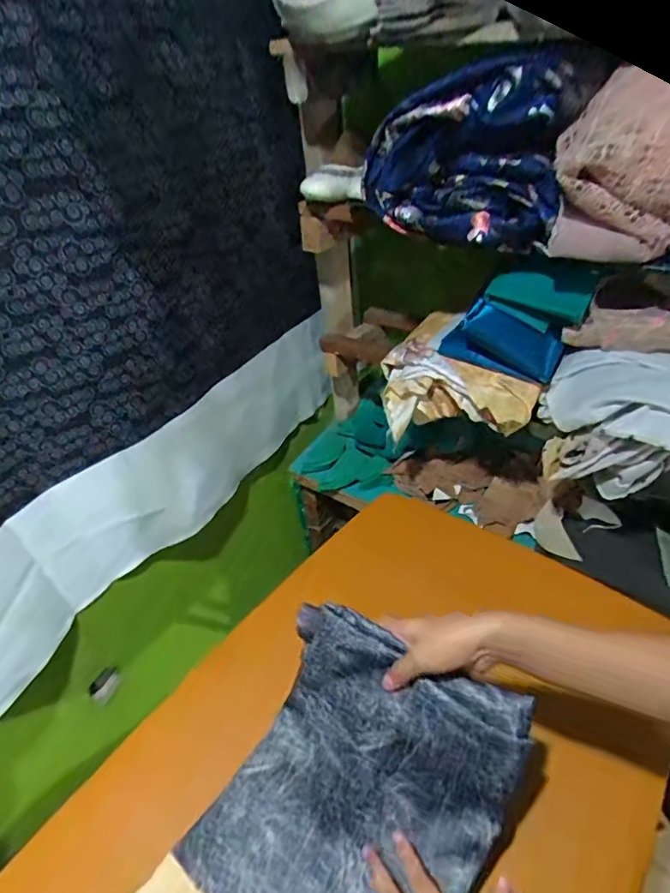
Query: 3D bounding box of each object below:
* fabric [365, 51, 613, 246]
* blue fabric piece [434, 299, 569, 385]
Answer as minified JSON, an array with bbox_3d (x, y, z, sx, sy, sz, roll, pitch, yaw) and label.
[{"bbox_3d":[0.162,-0.358,0.618,0.237,0.175,0.107,21,46,29],"label":"fabric"},{"bbox_3d":[0.241,-0.153,0.725,0.170,0.081,0.044,20,46,28],"label":"blue fabric piece"}]

